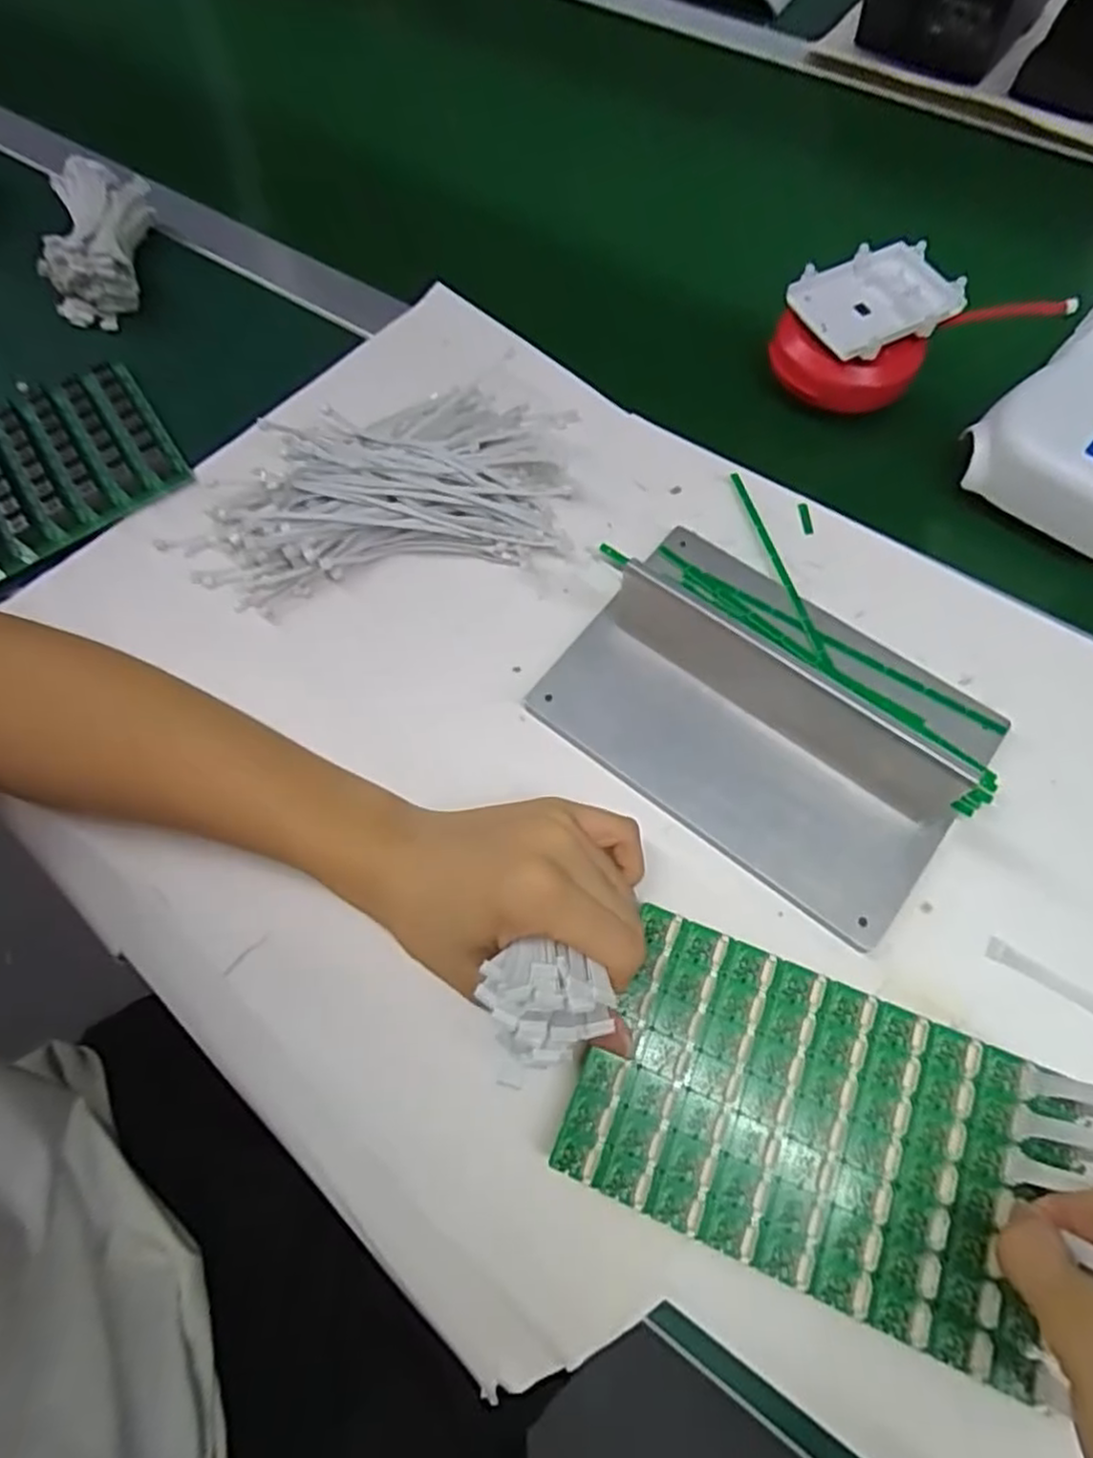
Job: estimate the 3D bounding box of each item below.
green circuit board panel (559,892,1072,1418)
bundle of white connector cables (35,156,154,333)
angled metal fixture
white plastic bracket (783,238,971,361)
[{"bbox_3d":[0.106,0.158,0.286,0.176,0.006,0.110,21,72,10],"label":"green circuit board panel"},{"bbox_3d":[-0.301,-0.326,0.481,0.057,0.051,0.102,-4,69,1],"label":"bundle of white connector cables"},{"bbox_3d":[0.108,-0.015,0.337,0.201,0.056,0.139,36,75,15],"label":"angled metal fixture"},{"bbox_3d":[0.189,-0.246,0.409,0.085,0.014,0.064,-27,69,-4],"label":"white plastic bracket"}]

